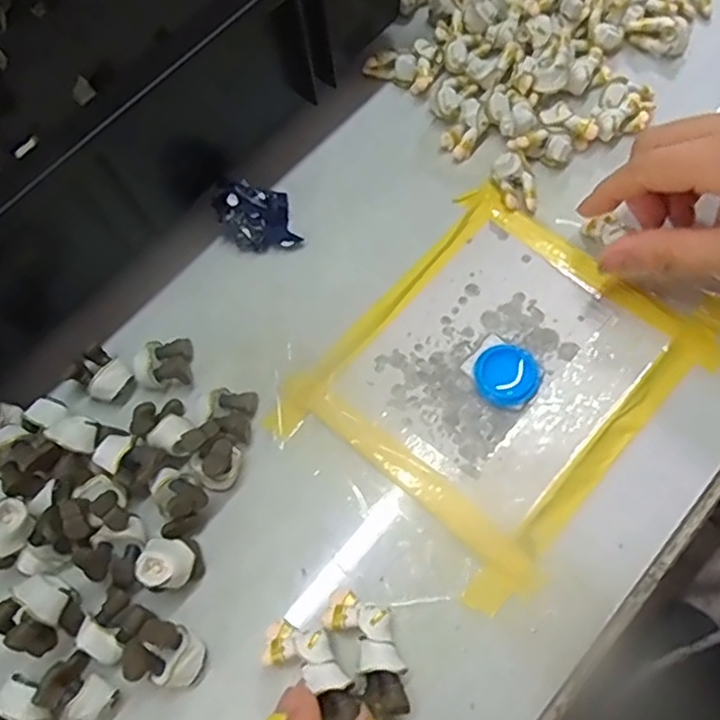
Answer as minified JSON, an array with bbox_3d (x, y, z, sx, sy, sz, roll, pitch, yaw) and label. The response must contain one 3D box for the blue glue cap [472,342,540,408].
[{"bbox_3d":[0.069,0.007,0.309,0.029,0.006,0.030,-2,68,5],"label":"blue glue cap"}]

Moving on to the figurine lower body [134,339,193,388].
[{"bbox_3d":[-0.095,0.001,0.323,0.026,0.017,0.022,-4,68,4],"label":"figurine lower body"}]

